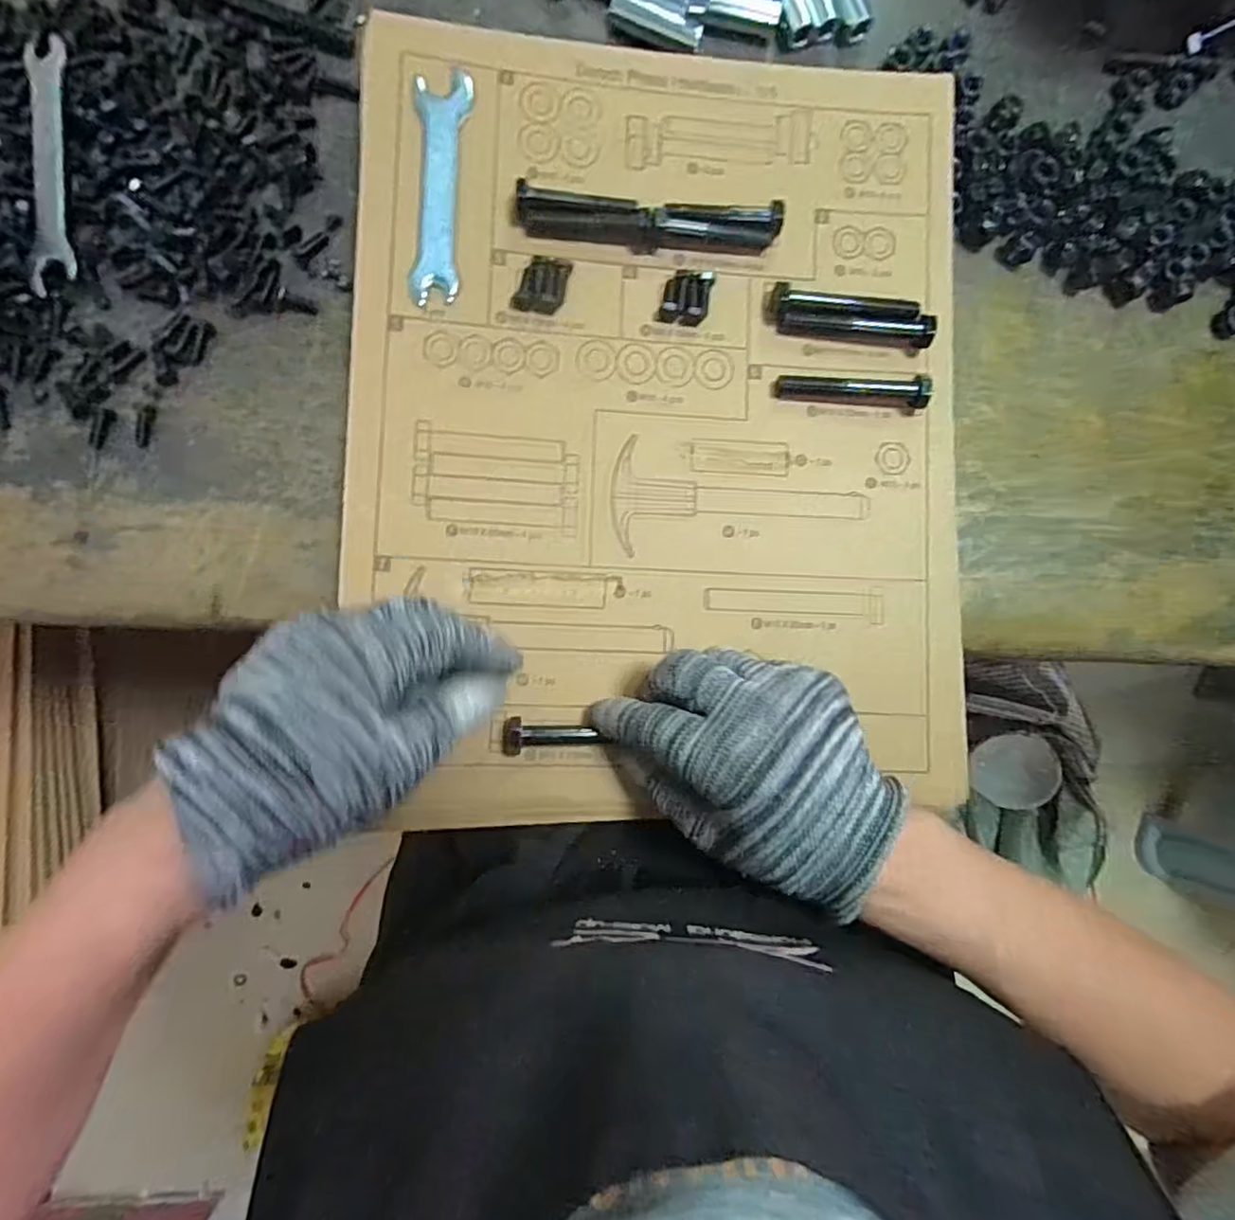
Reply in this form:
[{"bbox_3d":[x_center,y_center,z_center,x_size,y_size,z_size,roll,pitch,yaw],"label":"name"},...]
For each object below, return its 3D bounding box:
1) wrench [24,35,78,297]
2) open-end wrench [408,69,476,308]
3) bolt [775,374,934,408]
[{"bbox_3d":[-0.265,-0.207,0.297,0.020,0.004,0.111,1,94,-4],"label":"wrench"},{"bbox_3d":[-0.085,-0.207,0.309,0.026,0.005,0.117,1,89,-5],"label":"open-end wrench"},{"bbox_3d":[0.119,-0.112,0.323,0.074,0.013,0.015,5,88,7],"label":"bolt"}]

